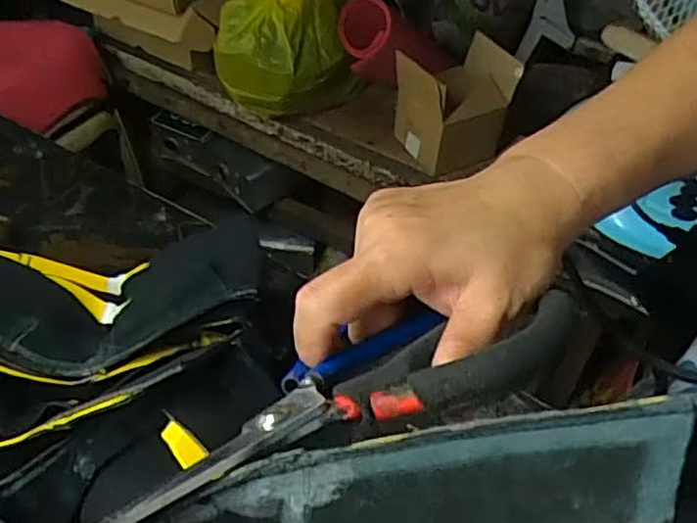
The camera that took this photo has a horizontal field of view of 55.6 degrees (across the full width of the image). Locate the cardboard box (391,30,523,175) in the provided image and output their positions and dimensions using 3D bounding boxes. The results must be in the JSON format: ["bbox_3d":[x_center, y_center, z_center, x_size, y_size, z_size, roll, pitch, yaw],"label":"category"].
[{"bbox_3d":[0.174,-0.254,1.083,0.175,0.161,0.124,-18,51,-17],"label":"cardboard box"}]

